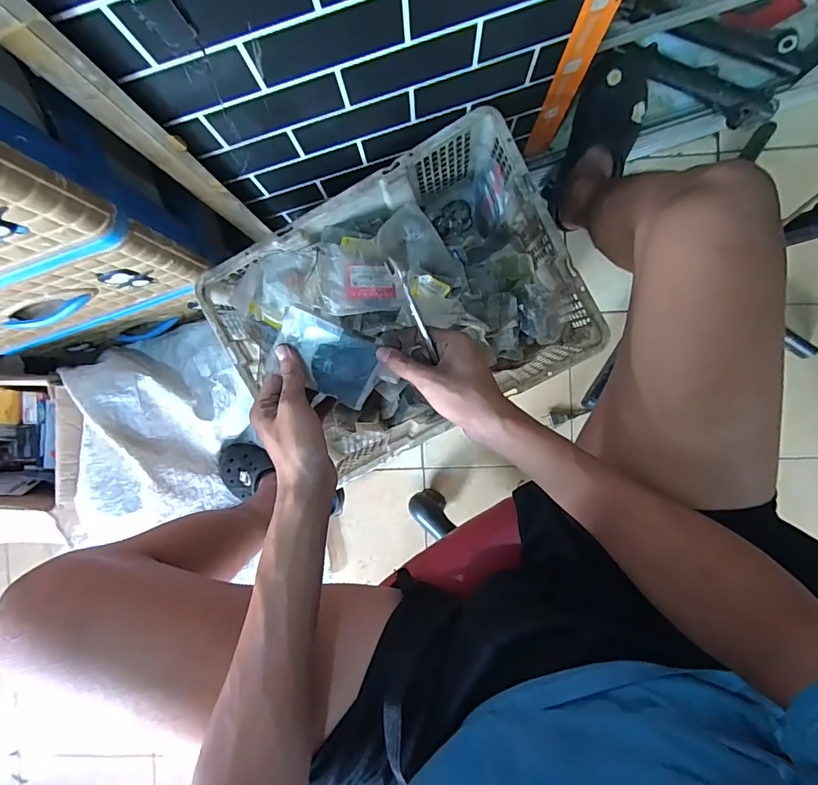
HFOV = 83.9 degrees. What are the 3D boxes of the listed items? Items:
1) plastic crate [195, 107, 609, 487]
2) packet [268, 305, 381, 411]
[{"bbox_3d":[-0.012,-0.115,0.681,0.456,0.161,0.336,-28,90,3],"label":"plastic crate"},{"bbox_3d":[-0.078,-0.032,0.427,0.096,0.011,0.064,26,95,-12],"label":"packet"}]

